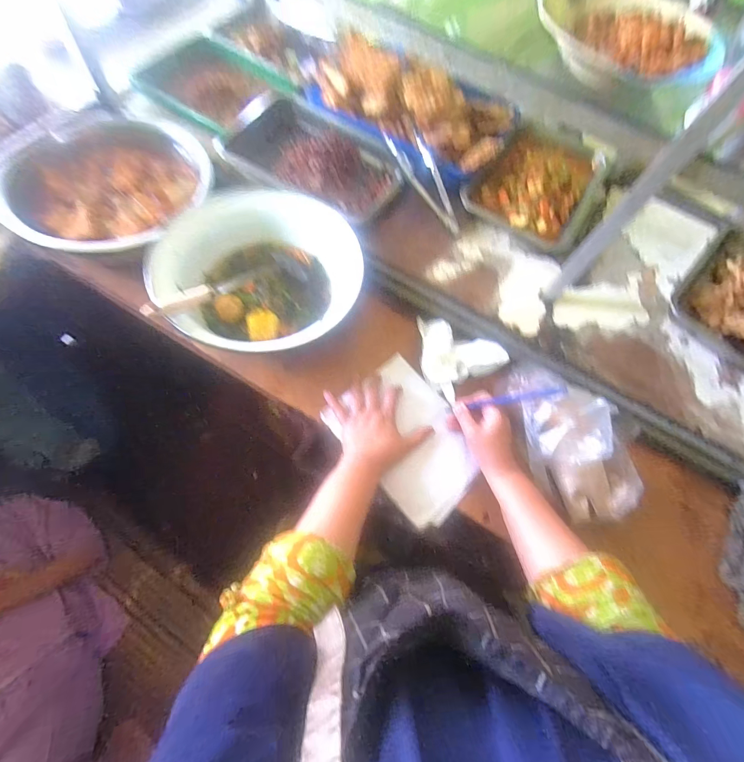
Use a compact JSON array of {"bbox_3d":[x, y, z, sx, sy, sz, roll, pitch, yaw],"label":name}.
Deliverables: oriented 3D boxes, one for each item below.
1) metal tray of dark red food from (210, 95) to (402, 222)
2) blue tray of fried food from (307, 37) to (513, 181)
[{"bbox_3d":[-0.096,-0.392,0.647,0.304,0.047,0.206,24,67,5],"label":"metal tray of dark red food"},{"bbox_3d":[0.067,-0.496,0.665,0.360,0.082,0.170,32,68,9],"label":"blue tray of fried food"}]

